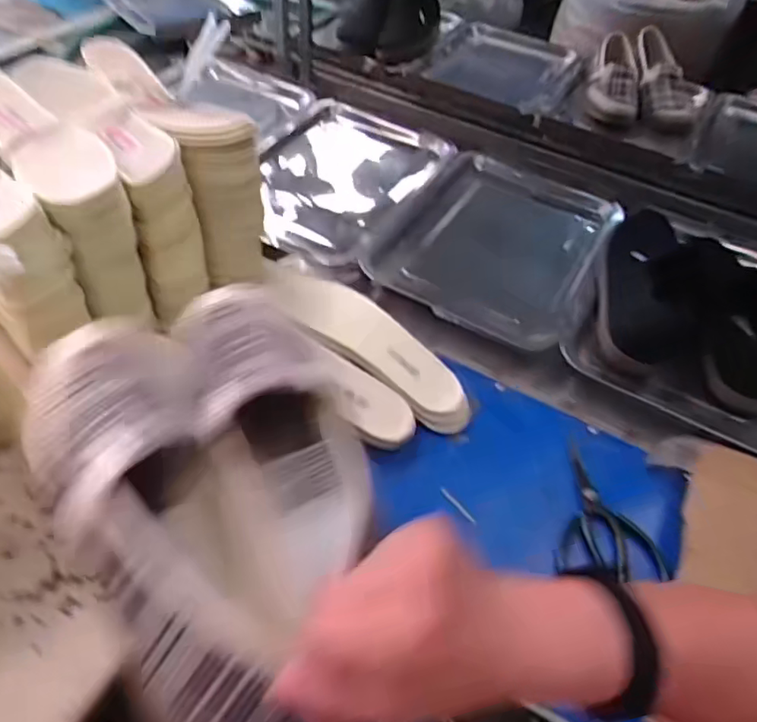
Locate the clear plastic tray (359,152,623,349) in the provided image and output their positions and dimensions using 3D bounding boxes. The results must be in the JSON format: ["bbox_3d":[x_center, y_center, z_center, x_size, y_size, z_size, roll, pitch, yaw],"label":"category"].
[{"bbox_3d":[0.175,-0.184,0.837,0.280,0.040,0.363,26,52,16],"label":"clear plastic tray"}]

